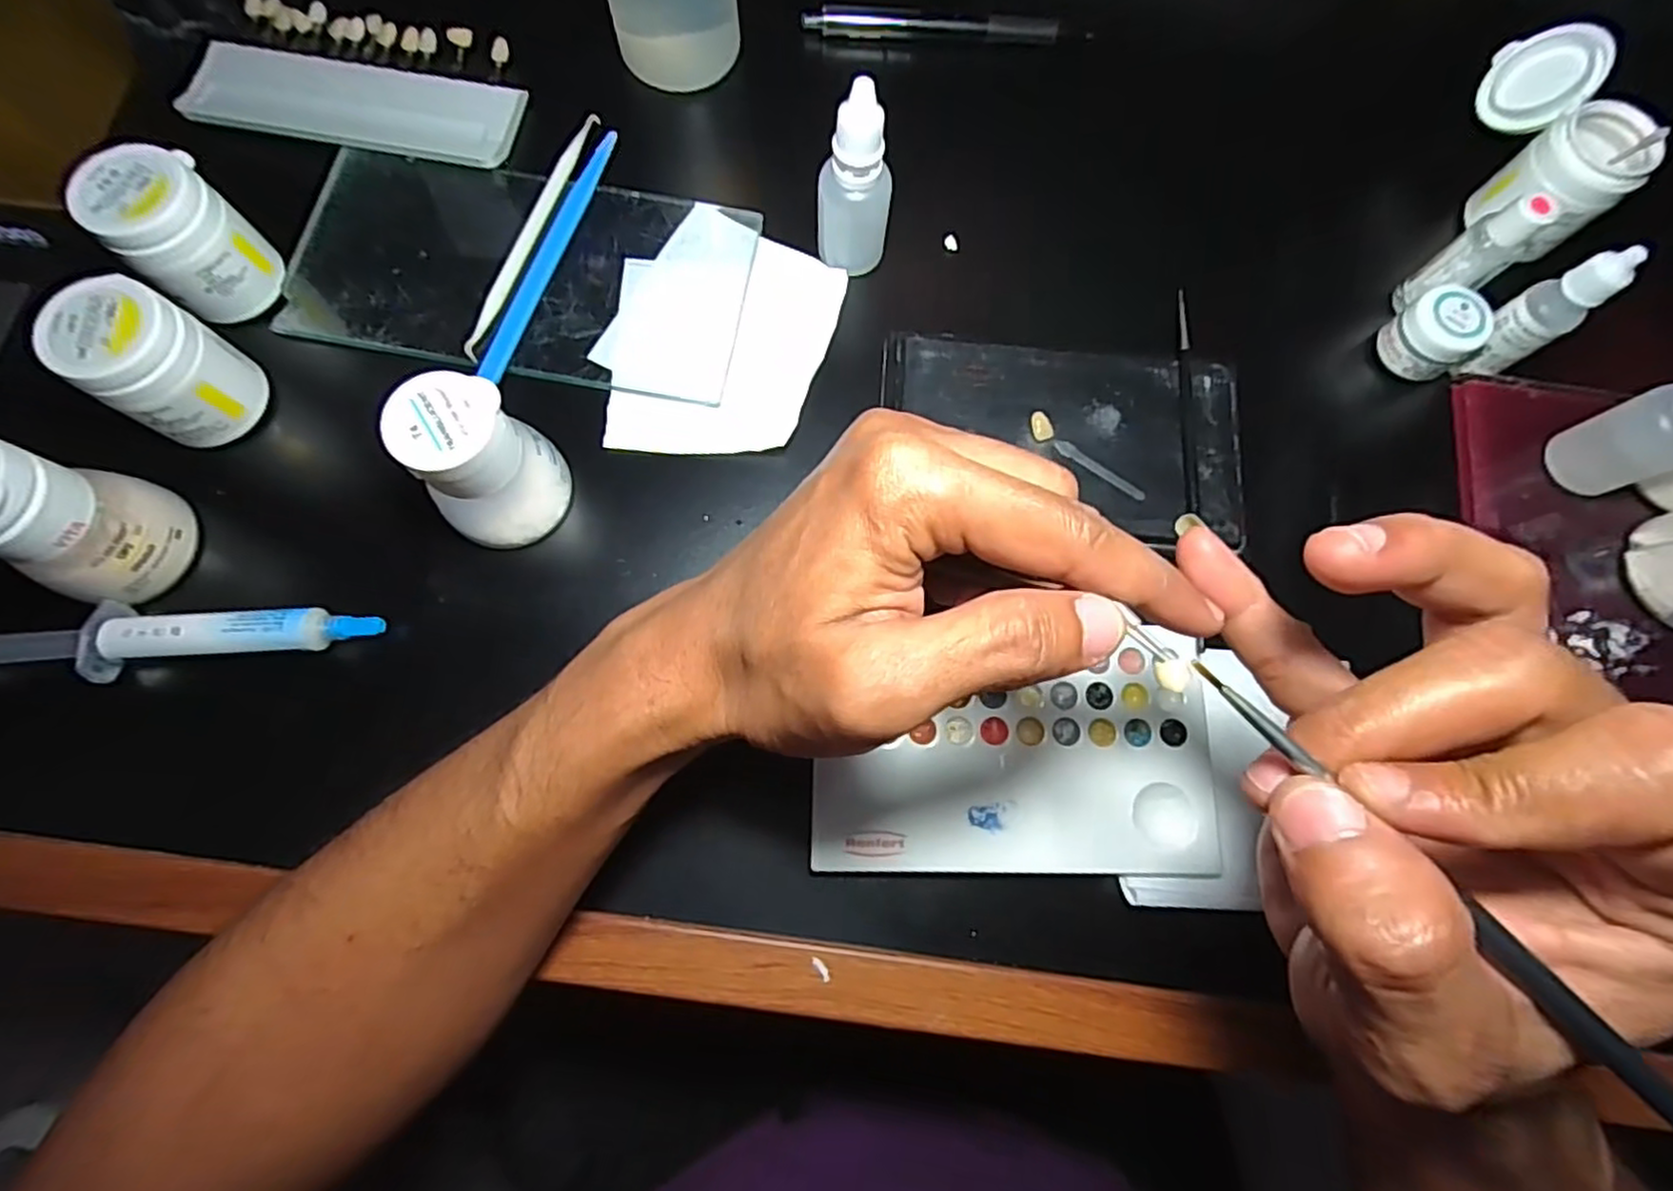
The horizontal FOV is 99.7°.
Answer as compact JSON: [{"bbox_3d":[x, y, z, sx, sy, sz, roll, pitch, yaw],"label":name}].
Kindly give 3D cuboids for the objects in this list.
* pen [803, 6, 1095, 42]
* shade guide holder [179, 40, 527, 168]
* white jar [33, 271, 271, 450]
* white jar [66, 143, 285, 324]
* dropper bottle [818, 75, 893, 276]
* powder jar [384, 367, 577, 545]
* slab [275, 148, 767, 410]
[{"bbox_3d":[0.055,-0.290,0.358,0.141,0.008,0.011,2,77,-2],"label":"pen"},{"bbox_3d":[-0.228,-0.234,0.333,0.149,0.006,0.050,8,77,0],"label":"shade guide holder"},{"bbox_3d":[-0.256,-0.087,0.270,0.037,0.057,0.043,30,78,5],"label":"white jar"},{"bbox_3d":[-0.262,-0.144,0.286,0.039,0.057,0.044,35,78,6],"label":"white jar"},{"bbox_3d":[0.007,-0.168,0.290,0.027,0.076,0.022,32,78,5],"label":"dropper bottle"},{"bbox_3d":[-0.132,-0.048,0.261,0.042,0.061,0.046,6,77,-1],"label":"powder jar"},{"bbox_3d":[-0.139,-0.146,0.315,0.195,0.010,0.104,12,77,1],"label":"slab"}]

